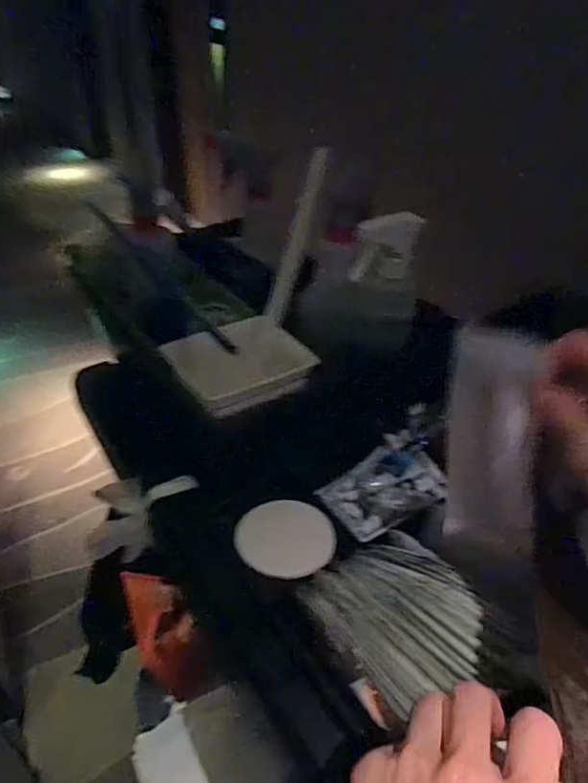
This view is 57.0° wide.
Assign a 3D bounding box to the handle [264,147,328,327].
[{"bbox_3d":[0.004,-0.155,0.546,0.017,0.179,0.018,15,-2,18],"label":"handle"}]

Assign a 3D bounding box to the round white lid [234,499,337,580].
[{"bbox_3d":[-0.007,0.126,0.475,0.085,0.007,0.080,1,37,-1],"label":"round white lid"}]

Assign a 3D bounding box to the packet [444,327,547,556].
[{"bbox_3d":[0.129,0.031,0.356,0.059,0.140,0.007,9,14,43],"label":"packet"}]

